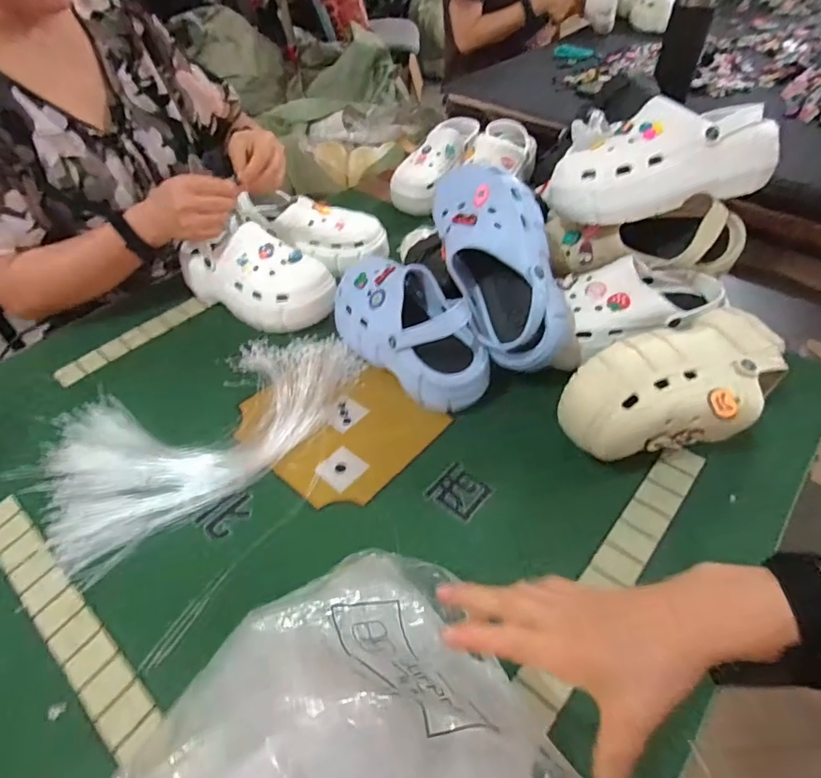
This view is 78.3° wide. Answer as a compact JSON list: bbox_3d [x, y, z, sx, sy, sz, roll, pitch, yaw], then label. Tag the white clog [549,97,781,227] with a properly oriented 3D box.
[{"bbox_3d":[0.298,-0.271,0.606,0.260,0.097,0.094,-11,47,10],"label":"white clog"}]

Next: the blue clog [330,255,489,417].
[{"bbox_3d":[-0.009,-0.075,0.632,0.110,0.113,0.235,-26,52,-19],"label":"blue clog"}]

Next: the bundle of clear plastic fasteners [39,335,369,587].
[{"bbox_3d":[-0.240,0.031,0.609,0.377,0.029,0.226,-32,54,-23],"label":"bundle of clear plastic fasteners"}]

